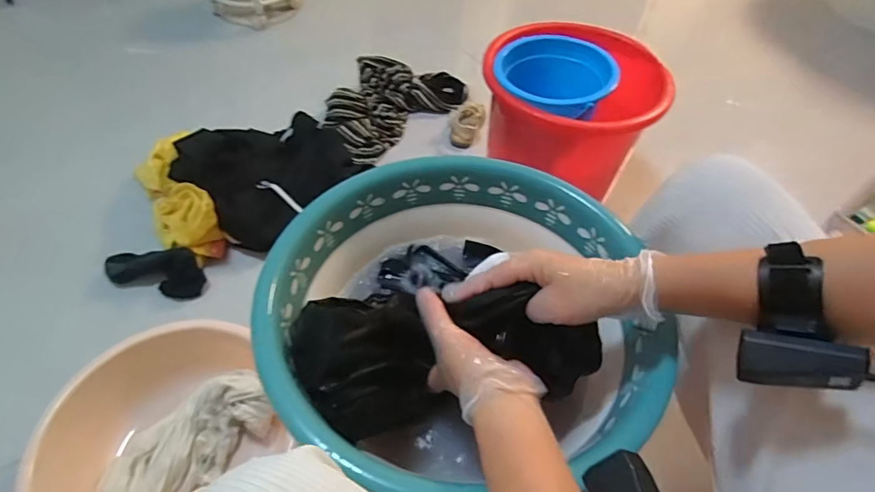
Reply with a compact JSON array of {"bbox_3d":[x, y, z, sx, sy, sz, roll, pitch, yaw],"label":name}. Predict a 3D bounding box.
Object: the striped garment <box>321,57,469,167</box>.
[{"bbox_3d":[-0.110,-0.377,1.225,0.393,0.078,0.239,-36,61,-27],"label":"striped garment"}]

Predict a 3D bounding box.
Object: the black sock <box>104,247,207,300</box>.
[{"bbox_3d":[-0.518,0.044,0.897,0.176,0.040,0.083,9,51,5],"label":"black sock"}]

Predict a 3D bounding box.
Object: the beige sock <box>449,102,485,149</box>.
[{"bbox_3d":[0.073,-0.309,1.198,0.064,0.049,0.134,15,52,9],"label":"beige sock"}]

